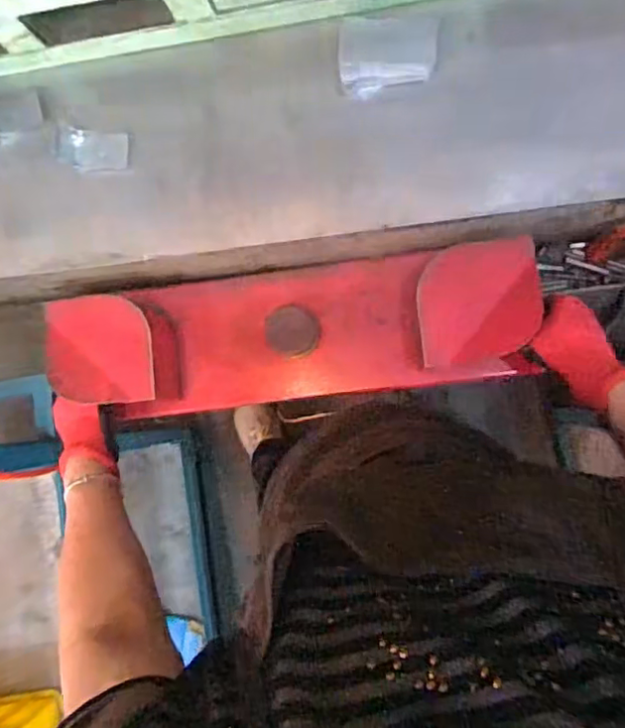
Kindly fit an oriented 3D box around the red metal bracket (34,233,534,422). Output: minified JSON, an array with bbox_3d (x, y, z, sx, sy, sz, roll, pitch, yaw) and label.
[{"bbox_3d":[-0.020,-0.034,0.649,0.488,0.143,0.142,-9,85,14],"label":"red metal bracket"}]

